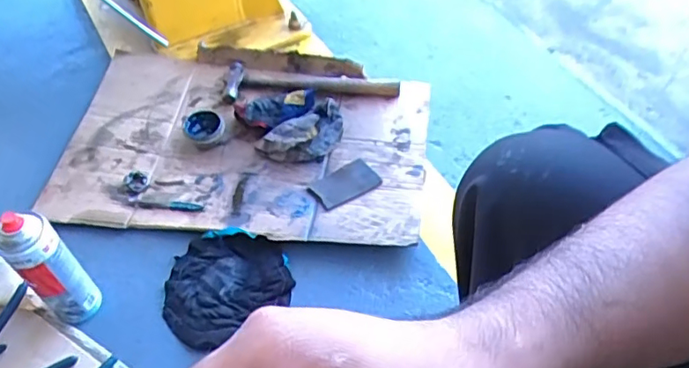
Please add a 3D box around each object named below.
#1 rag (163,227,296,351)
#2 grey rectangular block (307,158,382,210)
[{"bbox_3d":[-0.182,0.146,0.871,0.189,0.026,0.168,-22,54,-15],"label":"rag"},{"bbox_3d":[0.000,-0.001,0.984,0.115,0.008,0.079,-24,47,-28],"label":"grey rectangular block"}]

